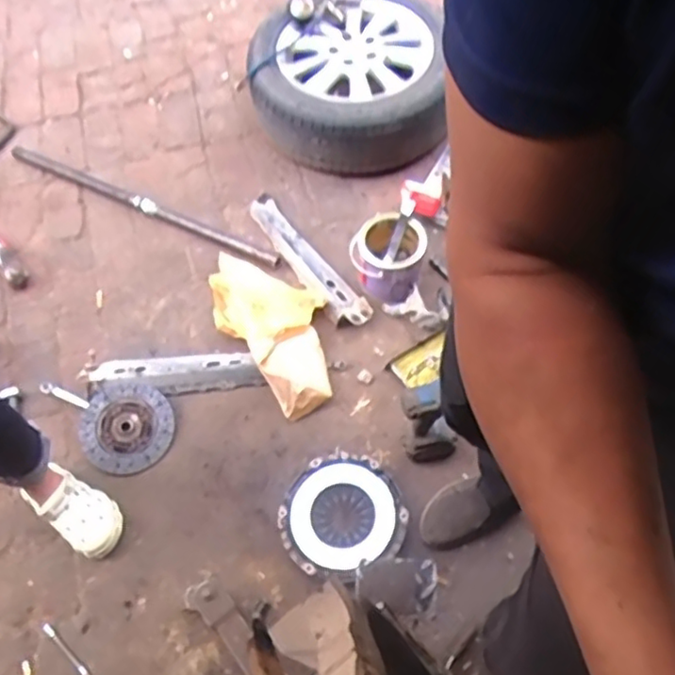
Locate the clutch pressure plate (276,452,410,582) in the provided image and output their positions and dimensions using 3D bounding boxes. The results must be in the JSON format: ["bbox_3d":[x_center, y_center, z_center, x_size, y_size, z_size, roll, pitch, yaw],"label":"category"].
[{"bbox_3d":[0.007,0.361,1.327,0.249,0.048,0.235,0,63,1],"label":"clutch pressure plate"}]

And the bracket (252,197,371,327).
[{"bbox_3d":[-0.089,-0.204,1.703,0.097,0.036,0.532,-36,67,-16],"label":"bracket"}]

